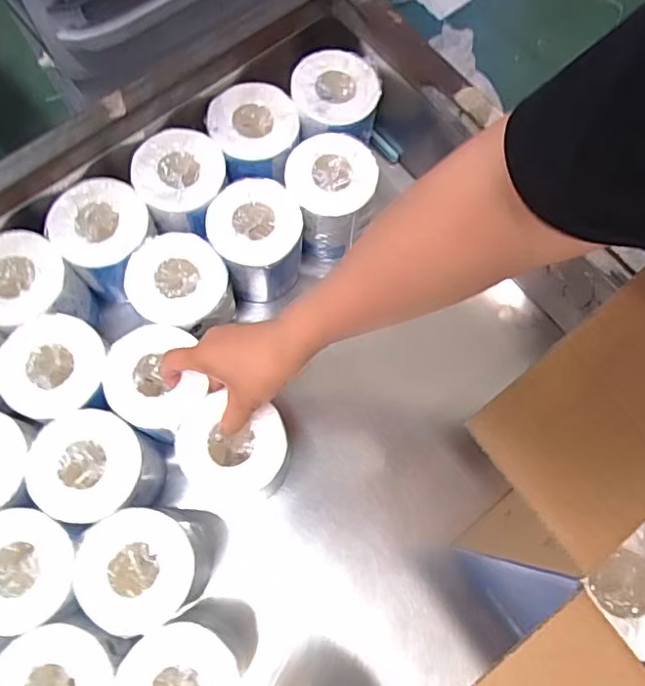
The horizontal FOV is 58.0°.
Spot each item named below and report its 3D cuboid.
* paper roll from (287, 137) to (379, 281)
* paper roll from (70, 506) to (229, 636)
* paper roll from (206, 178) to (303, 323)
[{"bbox_3d":[0.010,-0.157,0.654,0.098,0.113,0.100,-17,73,-8],"label":"paper roll"},{"bbox_3d":[-0.155,0.201,0.536,0.094,0.110,0.102,1,72,-2],"label":"paper roll"},{"bbox_3d":[-0.068,-0.100,0.637,0.096,0.119,0.103,1,72,-2],"label":"paper roll"}]

